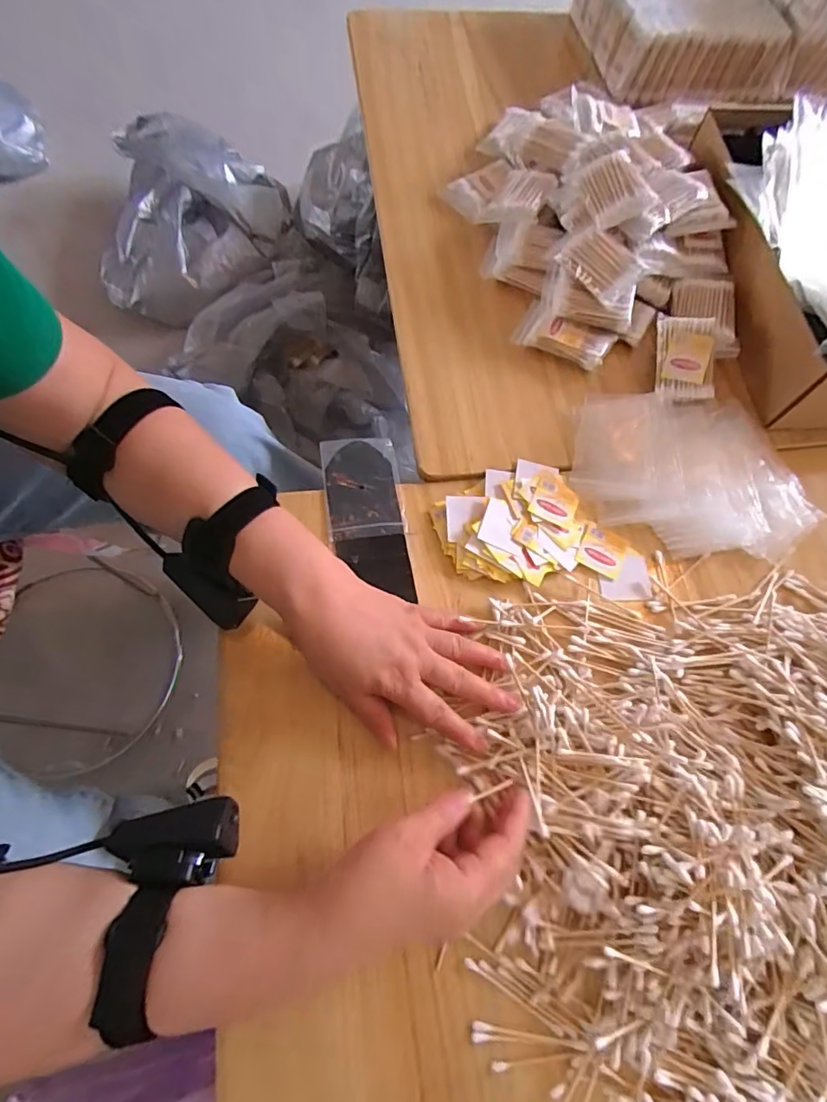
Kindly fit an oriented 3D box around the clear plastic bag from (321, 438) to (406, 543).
[{"bbox_3d":[-0.046,-0.057,0.464,0.066,0.010,0.100,-7,70,-6],"label":"clear plastic bag"}]

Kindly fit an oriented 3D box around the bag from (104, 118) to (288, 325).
[{"bbox_3d":[-0.482,-0.732,1.174,0.377,0.186,0.440,-3,69,-5],"label":"bag"}]

